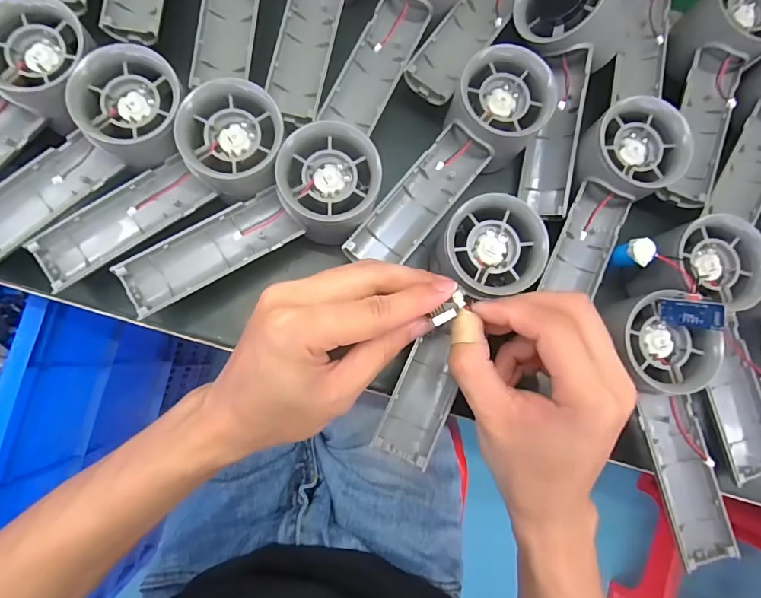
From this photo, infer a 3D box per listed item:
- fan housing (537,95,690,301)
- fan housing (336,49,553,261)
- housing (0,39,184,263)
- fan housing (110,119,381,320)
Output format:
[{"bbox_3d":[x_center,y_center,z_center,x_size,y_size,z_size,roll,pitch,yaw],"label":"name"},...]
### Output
[{"bbox_3d":[0.140,-0.059,0.270,0.053,0.027,0.120,24,97,-2],"label":"fan housing"},{"bbox_3d":[0.042,-0.080,0.256,0.050,0.036,0.147,39,81,1],"label":"fan housing"},{"bbox_3d":[-0.176,-0.074,0.246,0.155,0.027,0.057,-40,88,4],"label":"housing"},{"bbox_3d":[-0.069,-0.037,0.245,0.153,0.031,0.058,-36,87,-8],"label":"fan housing"}]

